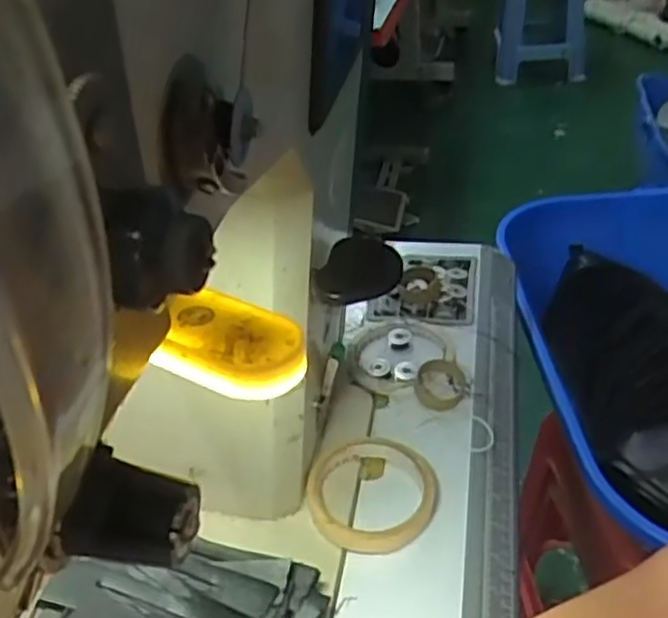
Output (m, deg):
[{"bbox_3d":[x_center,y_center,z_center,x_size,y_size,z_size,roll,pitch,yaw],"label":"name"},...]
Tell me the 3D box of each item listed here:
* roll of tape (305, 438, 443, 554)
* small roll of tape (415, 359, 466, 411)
[{"bbox_3d":[0.027,0.124,0.506,0.088,0.015,0.087,-3,37,2],"label":"roll of tape"},{"bbox_3d":[0.085,0.059,0.585,0.039,0.019,0.045,5,38,13],"label":"small roll of tape"}]

